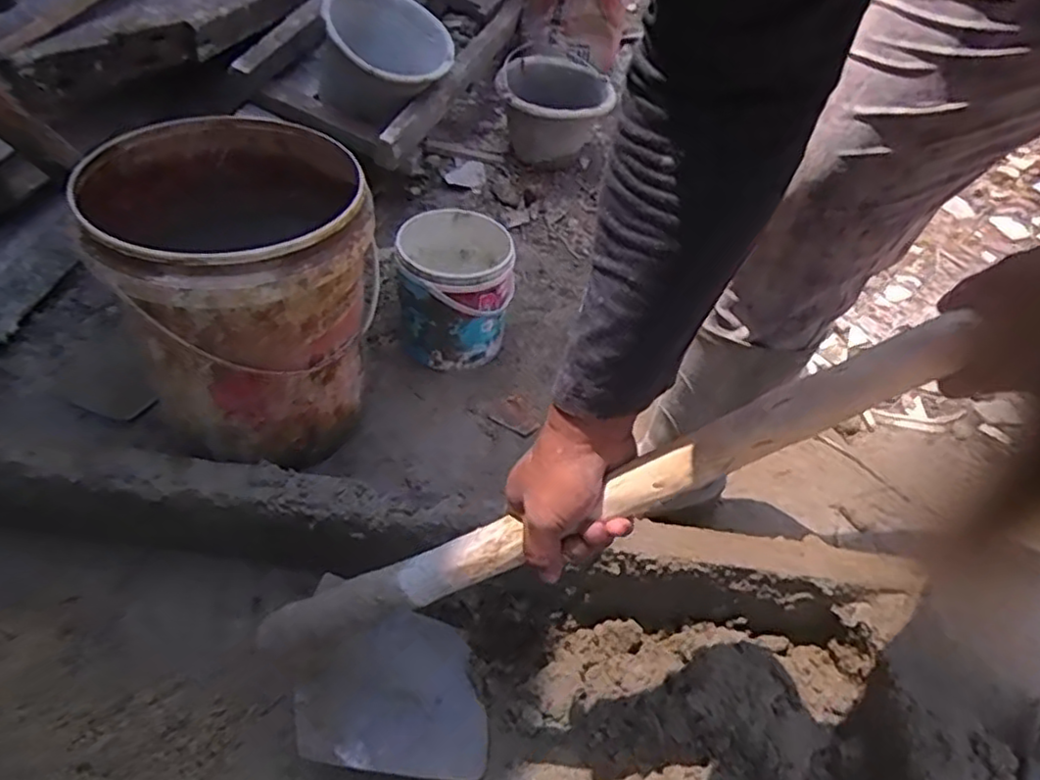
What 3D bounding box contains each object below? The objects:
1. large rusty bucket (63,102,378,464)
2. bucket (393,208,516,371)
[{"bbox_3d":[-0.334,-0.127,0.848,0.299,0.292,0.311,-13,47,-16],"label":"large rusty bucket"},{"bbox_3d":[-0.105,-0.159,1.081,0.175,0.181,0.201,0,45,-5],"label":"bucket"}]

